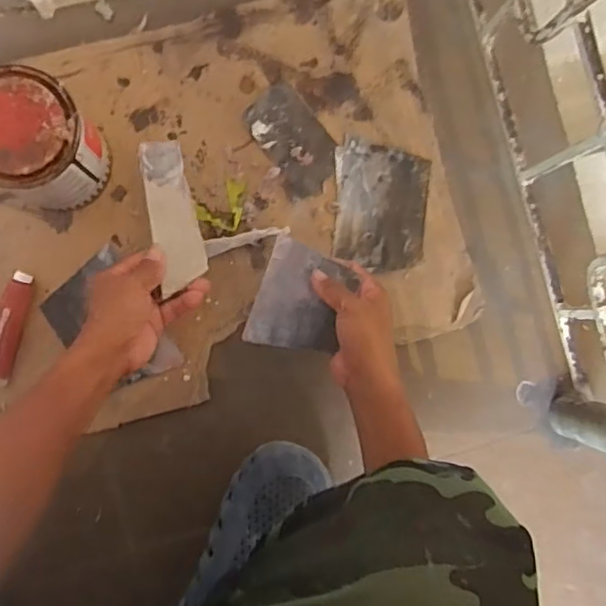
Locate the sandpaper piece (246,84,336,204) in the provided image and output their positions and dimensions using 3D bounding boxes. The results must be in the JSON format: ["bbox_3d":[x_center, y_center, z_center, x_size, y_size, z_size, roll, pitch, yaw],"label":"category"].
[{"bbox_3d":[-0.008,-0.171,0.644,0.071,0.018,0.113,-30,94,-3],"label":"sandpaper piece"}]

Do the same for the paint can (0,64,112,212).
[{"bbox_3d":[-0.245,-0.146,0.572,0.106,0.138,0.099,0,89,-6],"label":"paint can"}]

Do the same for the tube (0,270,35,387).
[{"bbox_3d":[-0.304,0.026,0.626,0.036,0.021,0.116,18,90,-5],"label":"tube"}]

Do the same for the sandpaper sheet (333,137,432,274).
[{"bbox_3d":[0.086,-0.104,0.659,0.099,0.009,0.133,4,91,-5],"label":"sandpaper sheet"}]

